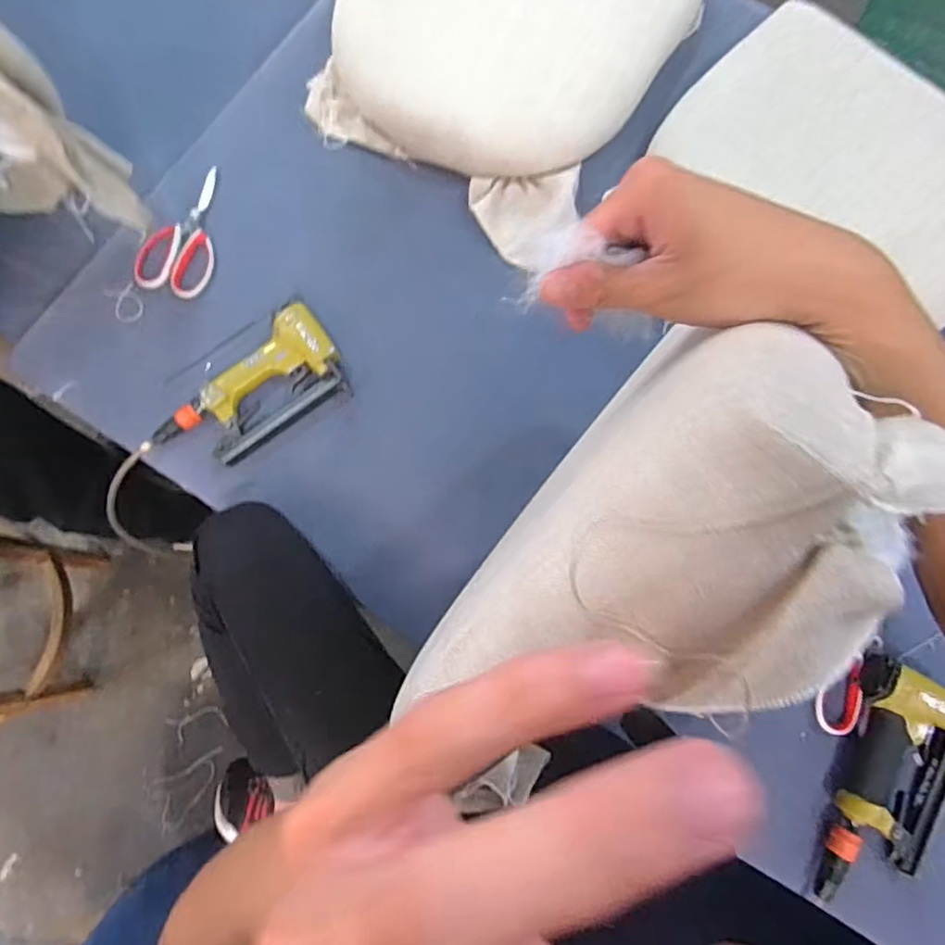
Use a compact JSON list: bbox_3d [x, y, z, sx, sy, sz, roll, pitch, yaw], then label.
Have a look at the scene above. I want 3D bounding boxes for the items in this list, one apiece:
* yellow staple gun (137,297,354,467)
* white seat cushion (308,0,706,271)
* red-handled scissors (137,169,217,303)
[{"bbox_3d":[-0.279,-0.095,0.739,0.245,0.040,0.116,-35,79,-8],"label":"yellow staple gun"},{"bbox_3d":[0.037,-0.616,0.814,0.430,0.121,0.487,31,79,7],"label":"white seat cushion"},{"bbox_3d":[-0.376,-0.325,0.800,0.090,0.016,0.189,16,77,4],"label":"red-handled scissors"}]

